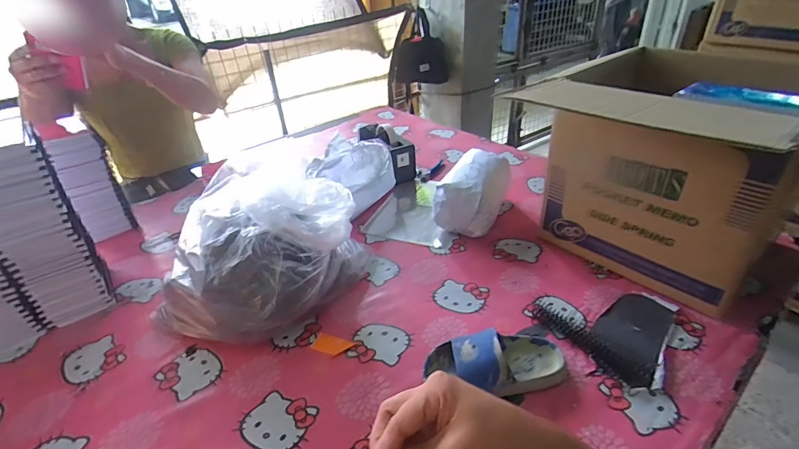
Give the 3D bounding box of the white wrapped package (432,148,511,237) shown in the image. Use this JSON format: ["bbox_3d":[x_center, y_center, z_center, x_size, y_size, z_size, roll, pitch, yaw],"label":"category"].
[{"bbox_3d":[0.150,-0.062,0.828,0.111,0.111,0.171,13,36,24],"label":"white wrapped package"}]

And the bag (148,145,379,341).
[{"bbox_3d":[-0.192,0.038,0.634,0.220,0.189,0.269,12,36,23],"label":"bag"}]

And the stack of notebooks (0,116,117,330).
[{"bbox_3d":[-0.562,-0.003,0.643,0.102,0.285,0.173,-29,40,-34],"label":"stack of notebooks"}]

